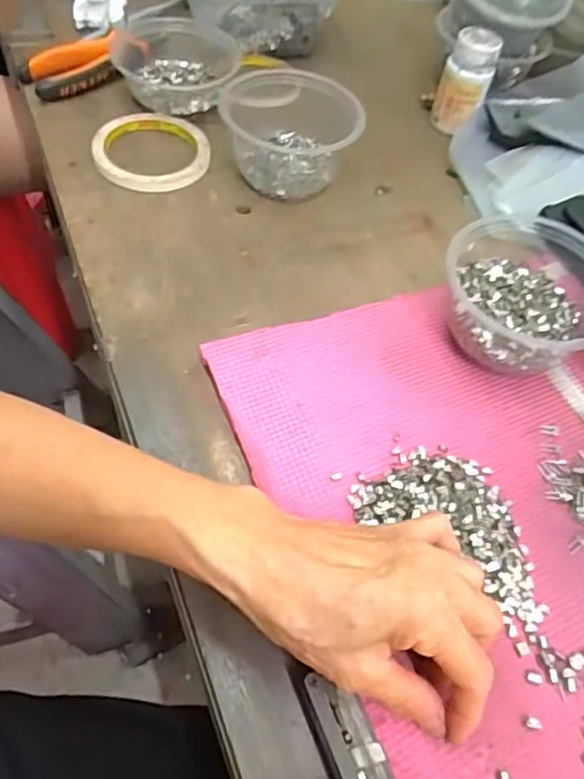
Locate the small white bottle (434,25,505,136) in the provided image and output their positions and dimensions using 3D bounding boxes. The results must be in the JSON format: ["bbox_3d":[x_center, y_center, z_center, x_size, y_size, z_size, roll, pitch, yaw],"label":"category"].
[{"bbox_3d":[0.163,-0.290,0.571,0.045,0.076,0.048,18,56,4],"label":"small white bottle"}]

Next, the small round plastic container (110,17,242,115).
[{"bbox_3d":[-0.109,-0.304,0.570,0.120,0.036,0.109,-2,57,-10],"label":"small round plastic container"}]

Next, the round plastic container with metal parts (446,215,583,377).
[{"bbox_3d":[0.159,-0.063,0.415,0.109,0.071,0.102,4,56,-6],"label":"round plastic container with metal parts"}]

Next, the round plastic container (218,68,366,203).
[{"bbox_3d":[-0.010,-0.229,0.530,0.115,0.059,0.115,4,56,-6],"label":"round plastic container"}]

